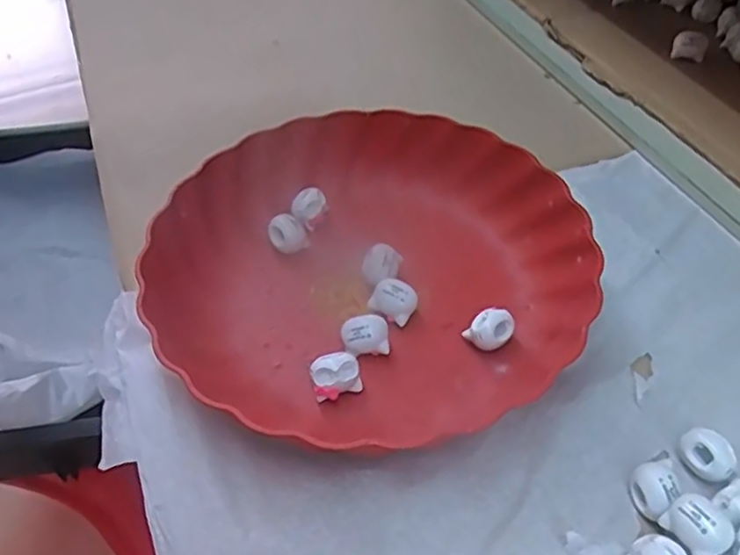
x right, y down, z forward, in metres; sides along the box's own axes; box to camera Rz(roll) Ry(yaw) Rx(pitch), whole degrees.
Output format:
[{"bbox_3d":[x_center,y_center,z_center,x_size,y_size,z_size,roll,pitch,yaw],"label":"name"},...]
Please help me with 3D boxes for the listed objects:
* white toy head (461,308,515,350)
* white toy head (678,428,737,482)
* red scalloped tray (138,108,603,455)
[{"bbox_3d":[0.067,0.029,0.362,0.026,0.017,0.016,-14,50,-11],"label":"white toy head"},{"bbox_3d":[0.160,0.085,0.311,0.019,0.016,0.024,-30,55,-23],"label":"white toy head"},{"bbox_3d":[-0.001,-0.011,0.382,0.244,0.037,0.237,-10,49,-7],"label":"red scalloped tray"}]

